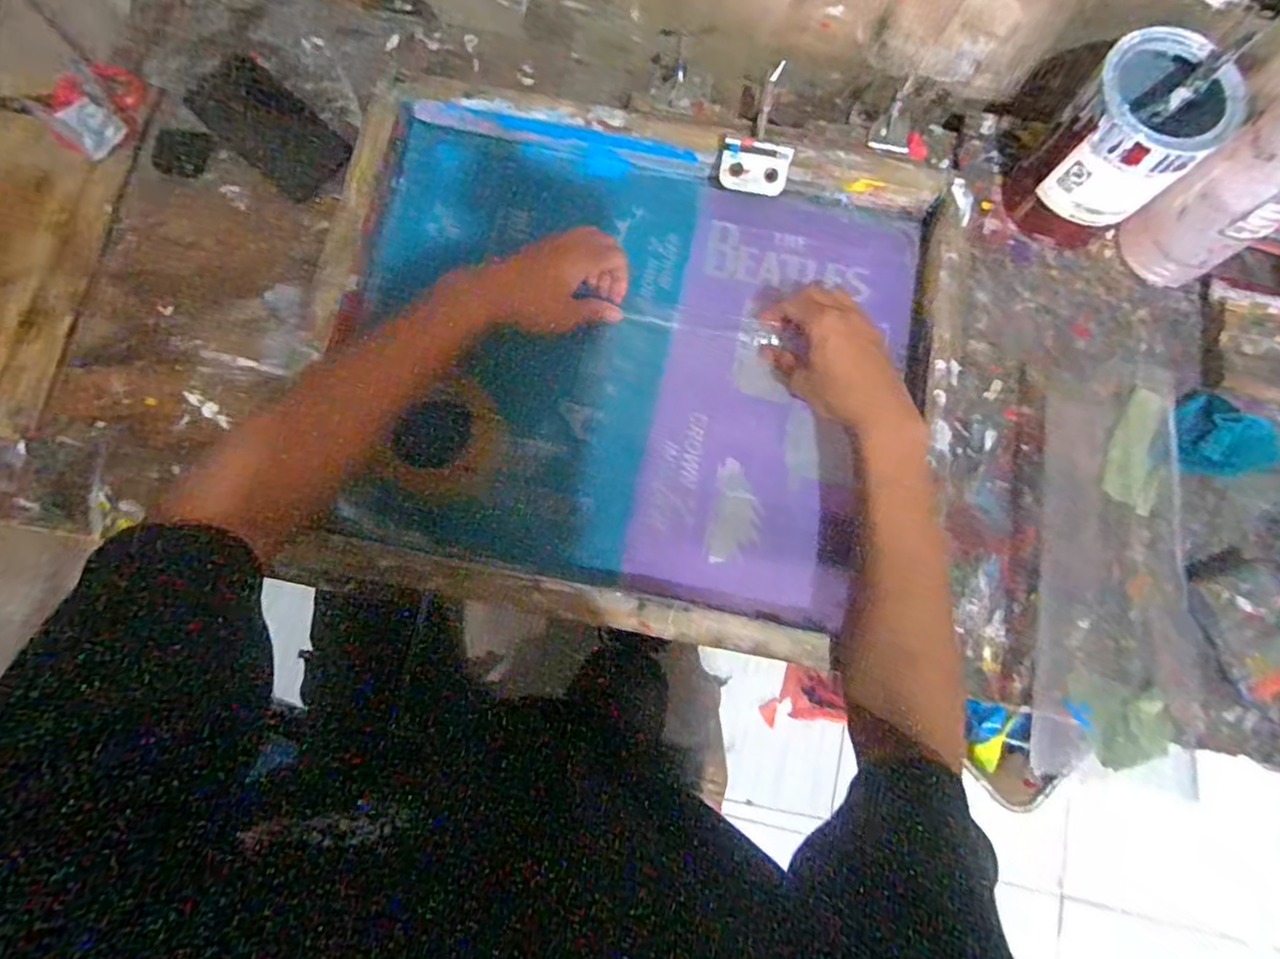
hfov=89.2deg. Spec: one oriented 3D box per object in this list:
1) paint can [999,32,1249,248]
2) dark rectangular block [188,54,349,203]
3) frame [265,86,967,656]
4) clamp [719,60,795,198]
[{"bbox_3d":[0.401,-0.280,0.555,0.104,0.135,0.104,0,80,-1],"label":"paint can"},{"bbox_3d":[-0.354,-0.337,0.618,0.145,0.017,0.080,41,82,6],"label":"dark rectangular block"},{"bbox_3d":[-0.016,-0.106,0.567,0.518,0.043,0.449,11,80,1],"label":"frame"},{"bbox_3d":[0.107,-0.308,0.573,0.058,0.027,0.104,10,80,1],"label":"clamp"}]

